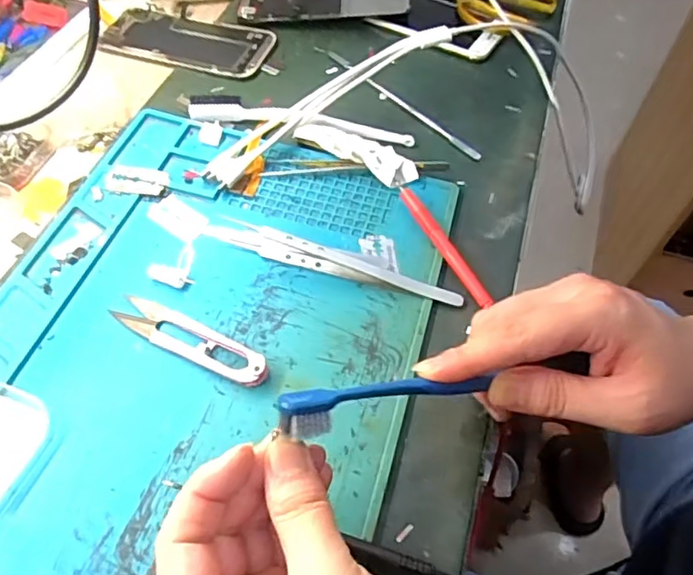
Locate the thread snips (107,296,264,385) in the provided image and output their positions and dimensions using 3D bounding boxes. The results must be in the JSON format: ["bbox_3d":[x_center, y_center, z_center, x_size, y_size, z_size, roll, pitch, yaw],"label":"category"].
[{"bbox_3d":[-0.089,0.028,0.329,0.099,0.012,0.023,24,57,13],"label":"thread snips"}]

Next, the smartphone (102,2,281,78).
[{"bbox_3d":[-0.138,-0.215,0.507,0.143,0.007,0.072,13,55,5],"label":"smartphone"}]

